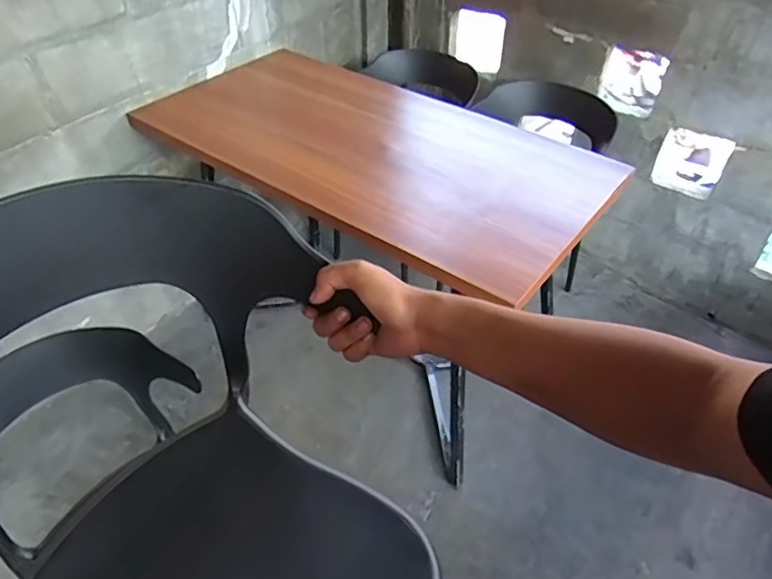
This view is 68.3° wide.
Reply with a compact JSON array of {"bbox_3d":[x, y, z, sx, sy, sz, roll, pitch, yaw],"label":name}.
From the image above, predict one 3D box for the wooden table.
[{"bbox_3d":[-0.049,-0.132,1.713,1.260,0.756,0.674,35,55,30],"label":"wooden table"}]

